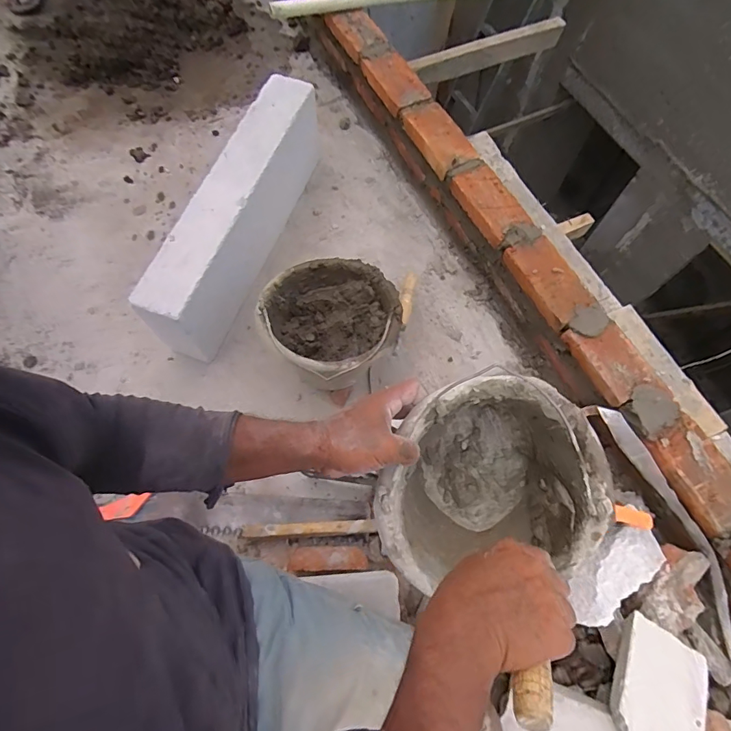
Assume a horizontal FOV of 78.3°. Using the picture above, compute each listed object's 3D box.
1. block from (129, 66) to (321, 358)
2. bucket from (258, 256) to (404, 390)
[{"bbox_3d":[-0.263,-0.301,0.934,0.117,0.216,0.575,19,69,7],"label":"block"},{"bbox_3d":[-0.059,-0.071,0.857,0.234,0.193,0.243,0,68,0],"label":"bucket"}]

